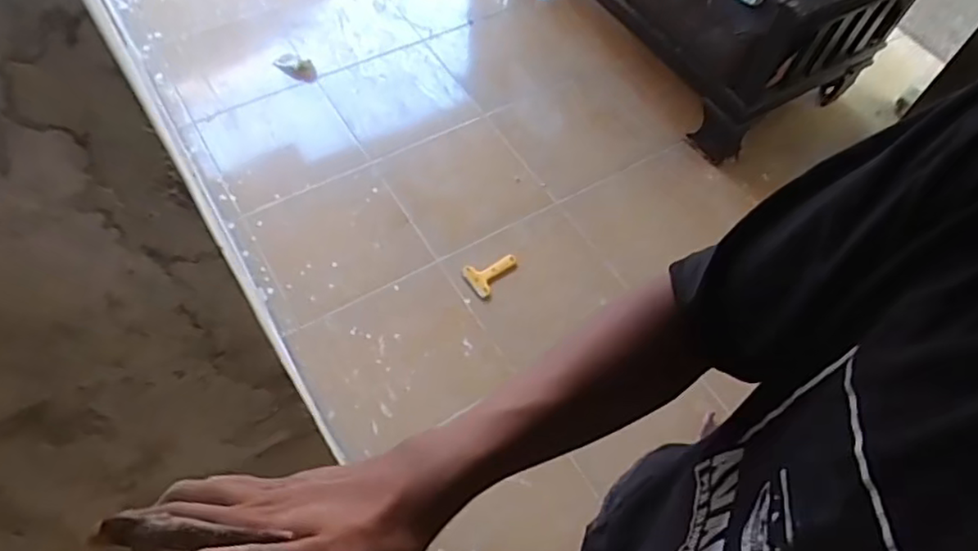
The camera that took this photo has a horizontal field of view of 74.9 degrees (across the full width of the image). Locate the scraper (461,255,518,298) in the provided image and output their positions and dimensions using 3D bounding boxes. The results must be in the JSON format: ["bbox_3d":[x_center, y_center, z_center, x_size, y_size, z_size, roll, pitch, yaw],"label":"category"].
[{"bbox_3d":[0.010,-0.014,1.683,0.149,0.018,0.094,-35,67,-22],"label":"scraper"}]

